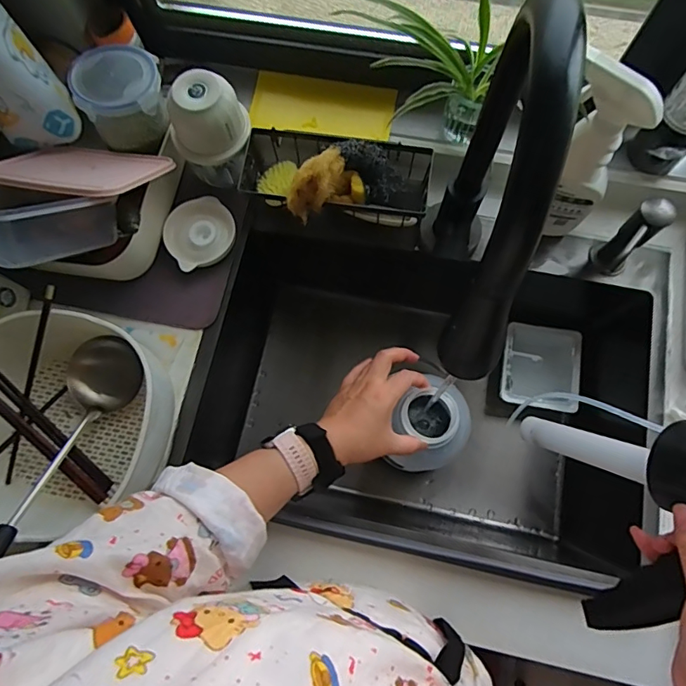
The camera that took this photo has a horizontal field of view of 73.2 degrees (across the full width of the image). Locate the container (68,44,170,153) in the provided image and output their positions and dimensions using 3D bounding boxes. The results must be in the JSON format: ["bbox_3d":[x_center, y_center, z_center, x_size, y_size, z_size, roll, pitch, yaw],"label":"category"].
[{"bbox_3d":[-0.266,-0.300,0.570,0.098,0.081,0.091,0,75,1],"label":"container"}]

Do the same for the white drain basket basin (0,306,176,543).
[{"bbox_3d":[-0.318,0.087,0.529,0.233,0.098,0.219,0,75,1],"label":"white drain basket basin"}]

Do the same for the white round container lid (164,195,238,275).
[{"bbox_3d":[-0.193,-0.150,0.625,0.093,0.026,0.087,0,75,1],"label":"white round container lid"}]

